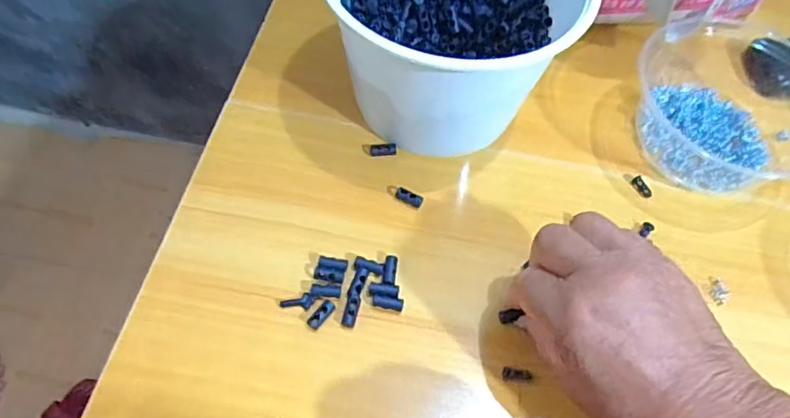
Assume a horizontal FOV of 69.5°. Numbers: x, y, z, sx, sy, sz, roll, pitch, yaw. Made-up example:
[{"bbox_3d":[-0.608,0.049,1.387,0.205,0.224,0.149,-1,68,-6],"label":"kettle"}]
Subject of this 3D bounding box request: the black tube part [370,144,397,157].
[{"bbox_3d":[-0.008,-0.042,0.403,0.019,0.005,0.009,-5,60,-6],"label":"black tube part"}]

